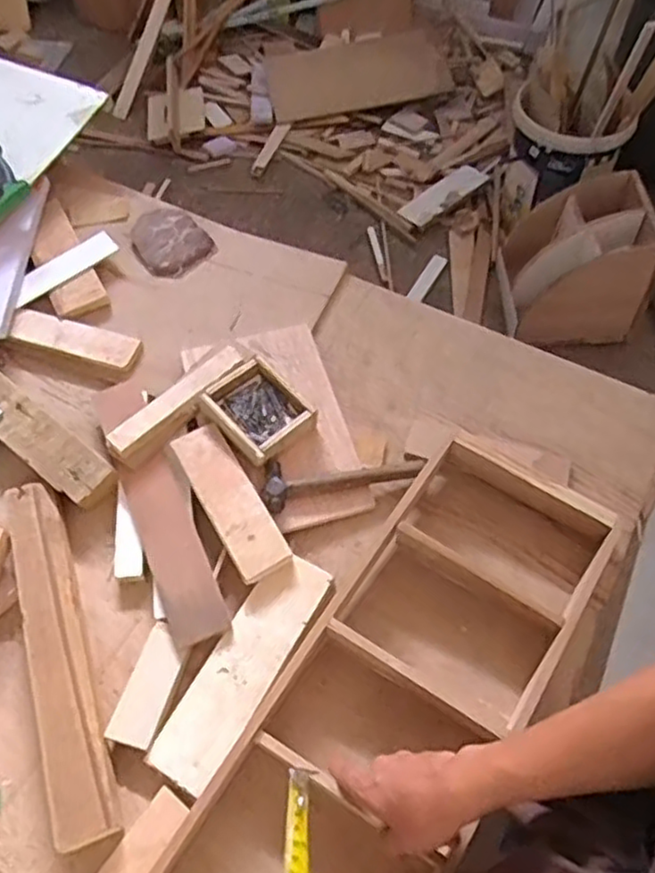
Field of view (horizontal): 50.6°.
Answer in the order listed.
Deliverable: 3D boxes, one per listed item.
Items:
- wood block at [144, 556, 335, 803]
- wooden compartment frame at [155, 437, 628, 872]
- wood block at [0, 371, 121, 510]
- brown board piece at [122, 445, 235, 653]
[{"bbox_3d":[-0.084,0.232,0.708,0.068,0.020,0.243,27,65,16],"label":"wood block"},{"bbox_3d":[0.056,0.276,0.663,0.226,0.076,0.599,33,66,19],"label":"wooden compartment frame"},{"bbox_3d":[-0.402,-0.035,0.866,0.372,0.037,0.065,35,68,20],"label":"wood block"},{"bbox_3d":[-0.166,0.117,0.763,0.069,0.015,0.223,-20,59,-17],"label":"brown board piece"}]

